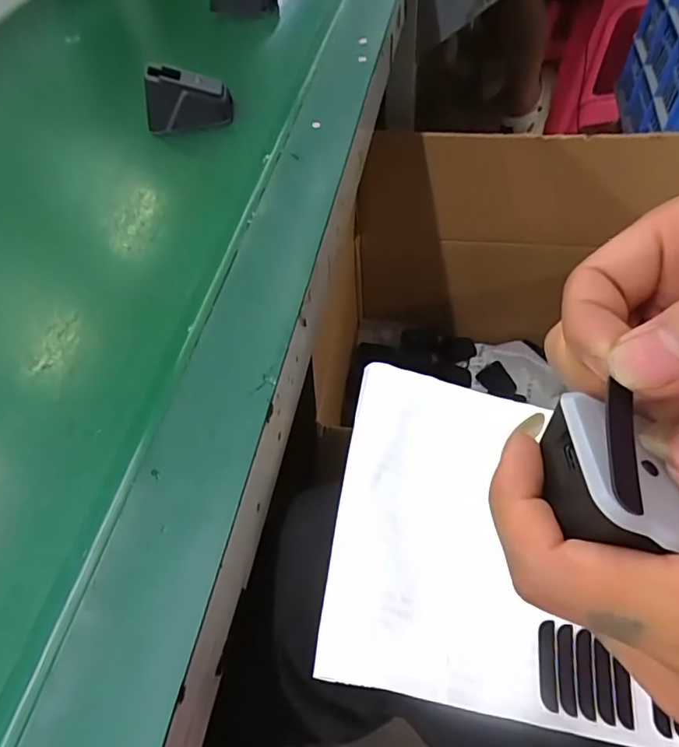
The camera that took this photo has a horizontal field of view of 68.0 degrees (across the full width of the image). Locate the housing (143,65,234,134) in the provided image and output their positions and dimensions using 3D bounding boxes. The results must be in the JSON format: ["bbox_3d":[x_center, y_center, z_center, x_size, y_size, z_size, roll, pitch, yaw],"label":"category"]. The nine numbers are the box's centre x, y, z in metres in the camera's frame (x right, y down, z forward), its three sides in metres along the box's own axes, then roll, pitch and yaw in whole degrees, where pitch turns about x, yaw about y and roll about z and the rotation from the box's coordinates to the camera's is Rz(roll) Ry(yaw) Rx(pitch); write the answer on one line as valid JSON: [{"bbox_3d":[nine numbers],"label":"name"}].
[{"bbox_3d":[-0.127,-0.229,0.419,0.067,0.040,0.027,-5,56,2],"label":"housing"}]

